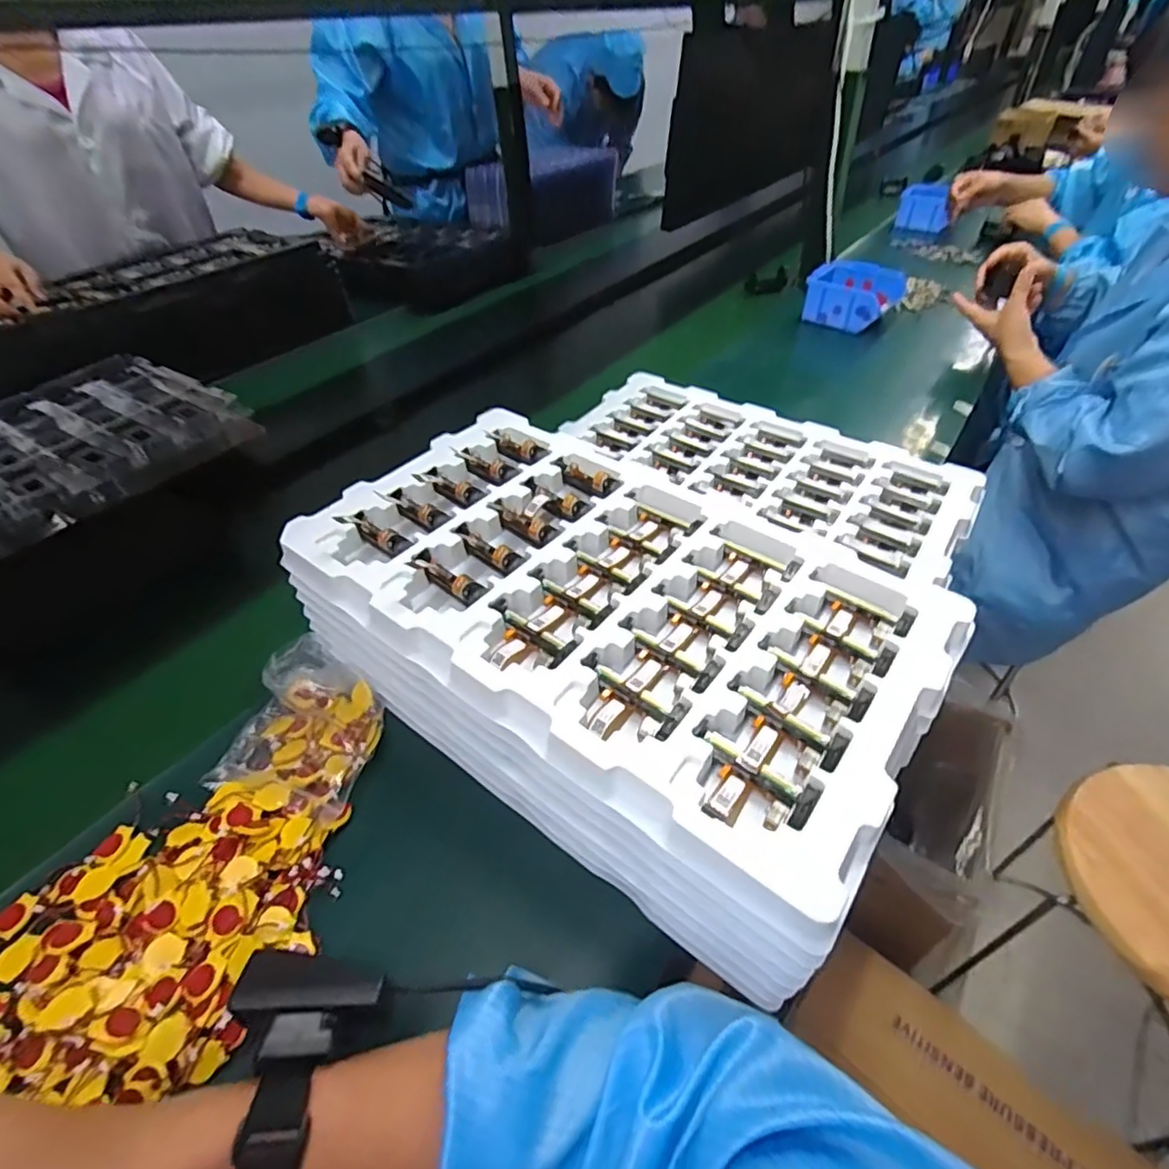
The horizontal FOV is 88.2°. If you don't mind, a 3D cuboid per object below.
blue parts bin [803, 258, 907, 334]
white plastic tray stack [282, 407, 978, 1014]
[{"bbox_3d":[0.454,-0.486,1.016,0.142,0.063,0.138,22,49,24],"label":"blue parts bin"},{"bbox_3d":[0.007,0.028,0.439,0.421,0.103,0.252,26,51,27],"label":"white plastic tray stack"}]

